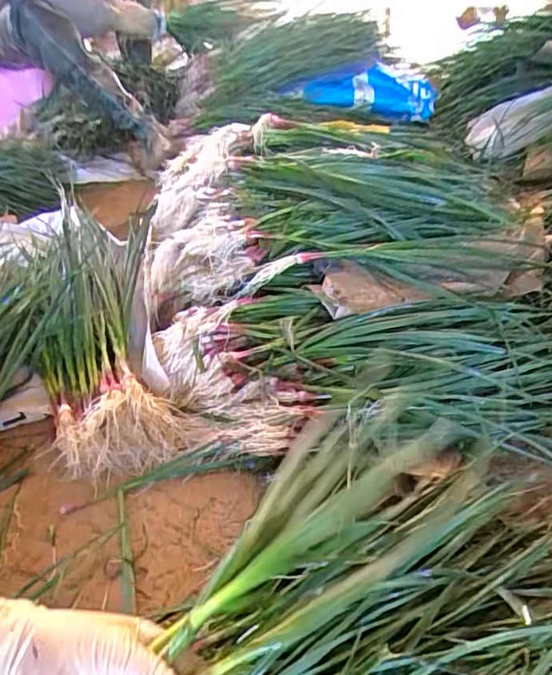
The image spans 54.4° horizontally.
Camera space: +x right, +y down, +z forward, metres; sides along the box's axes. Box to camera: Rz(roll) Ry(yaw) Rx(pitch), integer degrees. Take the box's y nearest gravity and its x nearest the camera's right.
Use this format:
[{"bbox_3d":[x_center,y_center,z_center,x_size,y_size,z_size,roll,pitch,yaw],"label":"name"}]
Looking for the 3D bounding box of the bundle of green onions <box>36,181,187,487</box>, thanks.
[{"bbox_3d":[-0.292,-0.031,0.894,0.198,0.118,0.574,-13,41,-8],"label":"bundle of green onions"}]

